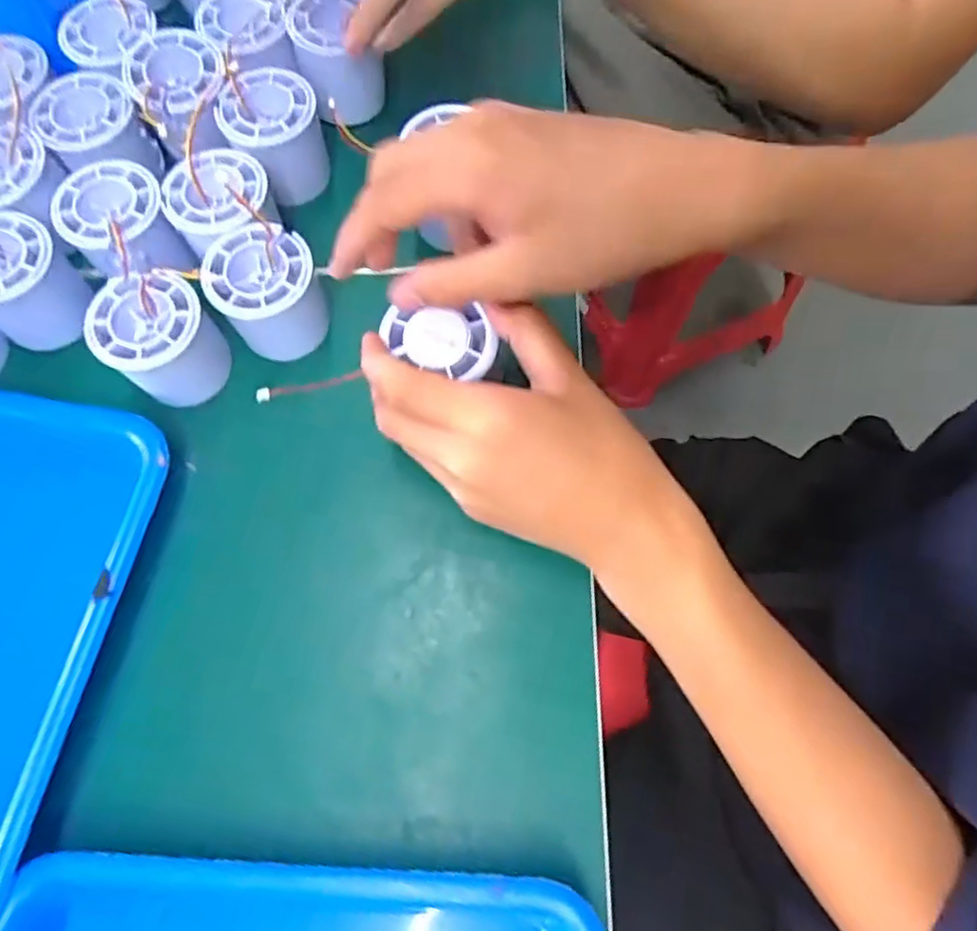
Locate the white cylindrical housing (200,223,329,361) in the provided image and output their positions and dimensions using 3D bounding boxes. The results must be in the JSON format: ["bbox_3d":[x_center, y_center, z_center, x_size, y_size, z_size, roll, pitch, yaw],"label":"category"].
[{"bbox_3d":[-0.116,-0.092,0.356,0.053,0.050,0.051,0,72,0],"label":"white cylindrical housing"}]

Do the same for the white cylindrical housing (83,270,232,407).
[{"bbox_3d":[-0.170,-0.065,0.348,0.049,0.053,0.052,0,72,0],"label":"white cylindrical housing"}]

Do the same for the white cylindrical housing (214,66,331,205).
[{"bbox_3d":[-0.125,-0.193,0.392,0.051,0.052,0.056,0,72,0],"label":"white cylindrical housing"}]

